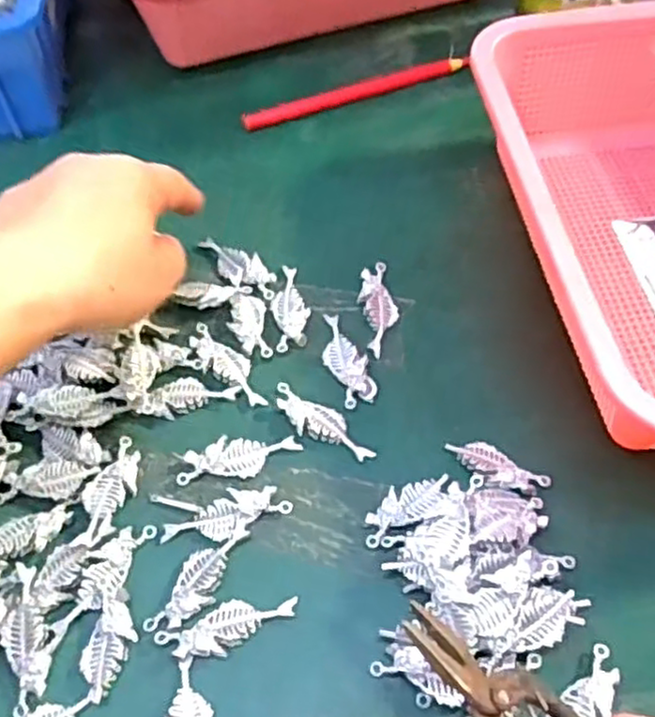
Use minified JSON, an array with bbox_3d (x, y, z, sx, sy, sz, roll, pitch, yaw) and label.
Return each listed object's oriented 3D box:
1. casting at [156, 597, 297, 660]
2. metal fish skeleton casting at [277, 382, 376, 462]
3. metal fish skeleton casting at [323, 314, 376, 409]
[{"bbox_3d":[-0.041,0.111,0.295,0.056,0.006,0.019,-22,61,-13],"label":"casting"},{"bbox_3d":[-0.002,0.032,0.344,0.057,0.005,0.019,27,62,16],"label":"metal fish skeleton casting"},{"bbox_3d":[0.008,0.000,0.364,0.018,0.006,0.056,-19,60,-11],"label":"metal fish skeleton casting"}]

